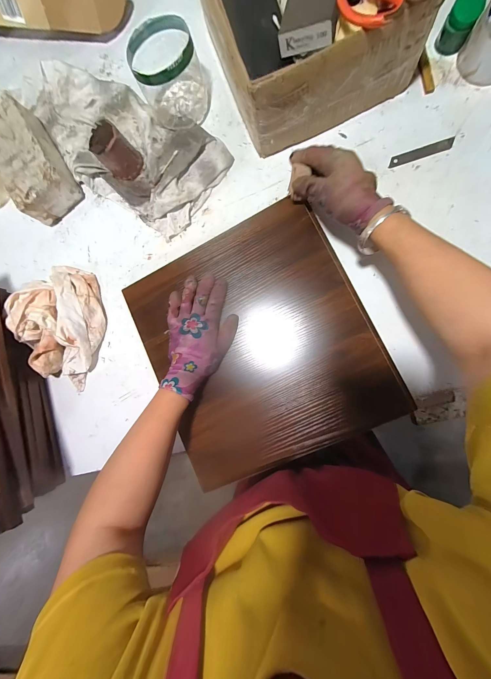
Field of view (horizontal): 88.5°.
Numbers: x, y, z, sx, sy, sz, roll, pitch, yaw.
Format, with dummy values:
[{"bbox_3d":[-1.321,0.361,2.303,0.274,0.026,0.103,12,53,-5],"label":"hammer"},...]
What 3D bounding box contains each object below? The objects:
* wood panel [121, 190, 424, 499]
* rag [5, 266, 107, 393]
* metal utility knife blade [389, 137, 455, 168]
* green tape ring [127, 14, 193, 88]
[{"bbox_3d":[0.016,0.006,0.401,0.345,0.023,0.366,-25,82,6],"label":"wood panel"},{"bbox_3d":[-0.348,-0.029,0.467,0.150,0.067,0.213,16,88,9],"label":"rag"},{"bbox_3d":[0.276,-0.293,0.396,0.094,0.004,0.016,-14,95,9],"label":"metal utility knife blade"},{"bbox_3d":[-0.130,-0.438,0.380,0.102,0.018,0.096,0,89,11],"label":"green tape ring"}]

